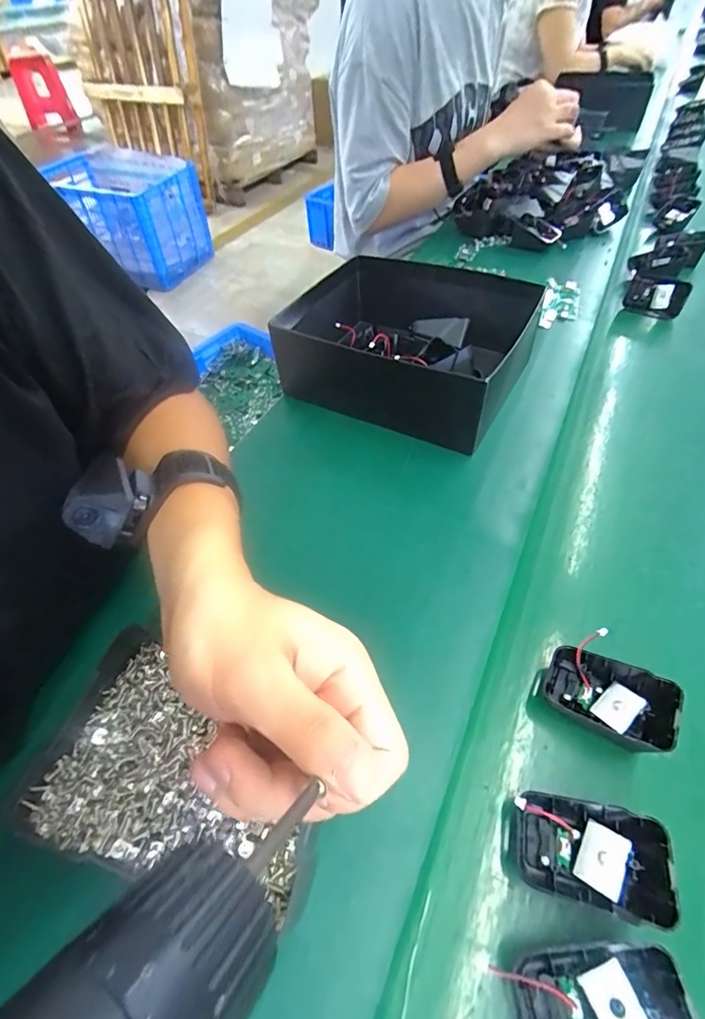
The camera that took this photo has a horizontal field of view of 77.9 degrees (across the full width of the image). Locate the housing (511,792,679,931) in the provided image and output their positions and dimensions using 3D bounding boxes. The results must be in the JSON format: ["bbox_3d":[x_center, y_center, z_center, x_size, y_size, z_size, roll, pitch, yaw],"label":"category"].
[{"bbox_3d":[0.123,0.178,0.226,0.065,0.035,0.046,12,54,10],"label":"housing"}]

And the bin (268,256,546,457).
[{"bbox_3d":[0.060,-0.186,0.477,0.228,0.082,0.195,24,57,18],"label":"bin"}]

